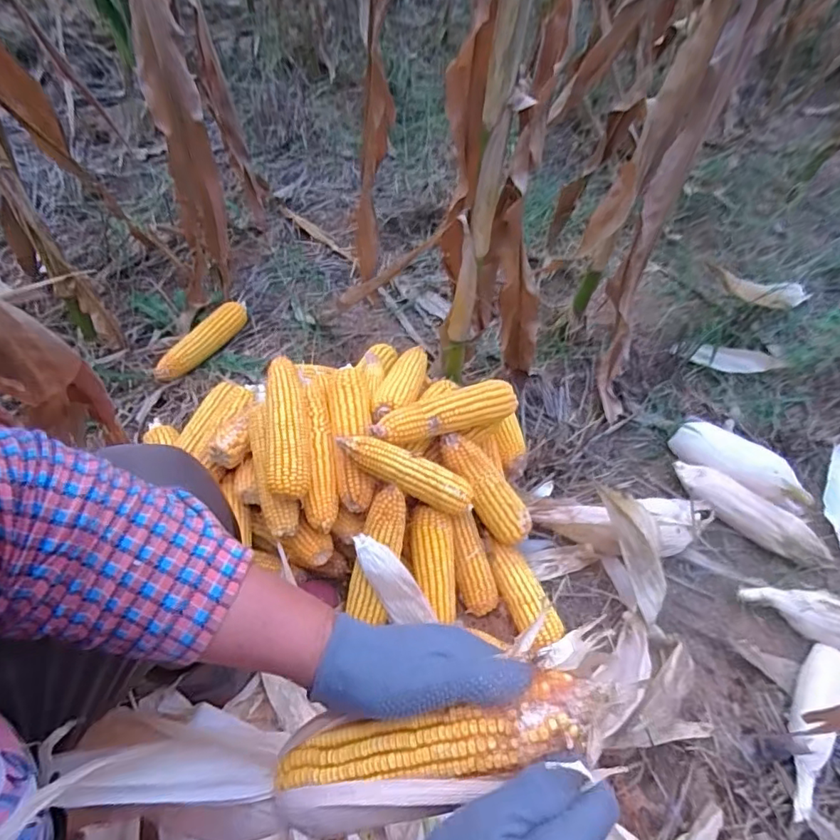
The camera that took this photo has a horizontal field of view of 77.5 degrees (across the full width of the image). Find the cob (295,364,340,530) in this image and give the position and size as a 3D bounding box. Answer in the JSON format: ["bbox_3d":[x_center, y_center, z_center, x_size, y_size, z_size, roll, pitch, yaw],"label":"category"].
[{"bbox_3d":[-0.147,0.033,0.751,0.046,0.060,0.244,-4,54,-11],"label":"cob"}]

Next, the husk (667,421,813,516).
[{"bbox_3d":[0.568,0.074,0.927,0.225,0.070,0.086,31,59,16],"label":"husk"}]

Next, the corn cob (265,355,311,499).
[{"bbox_3d":[-0.181,0.004,0.714,0.053,0.055,0.200,-6,69,-8],"label":"corn cob"}]

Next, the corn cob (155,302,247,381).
[{"bbox_3d":[-0.419,-0.158,1.019,0.057,0.045,0.228,26,54,11],"label":"corn cob"}]

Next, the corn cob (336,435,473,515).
[{"bbox_3d":[-0.011,0.071,0.717,0.216,0.040,0.052,29,53,-22],"label":"corn cob"}]

